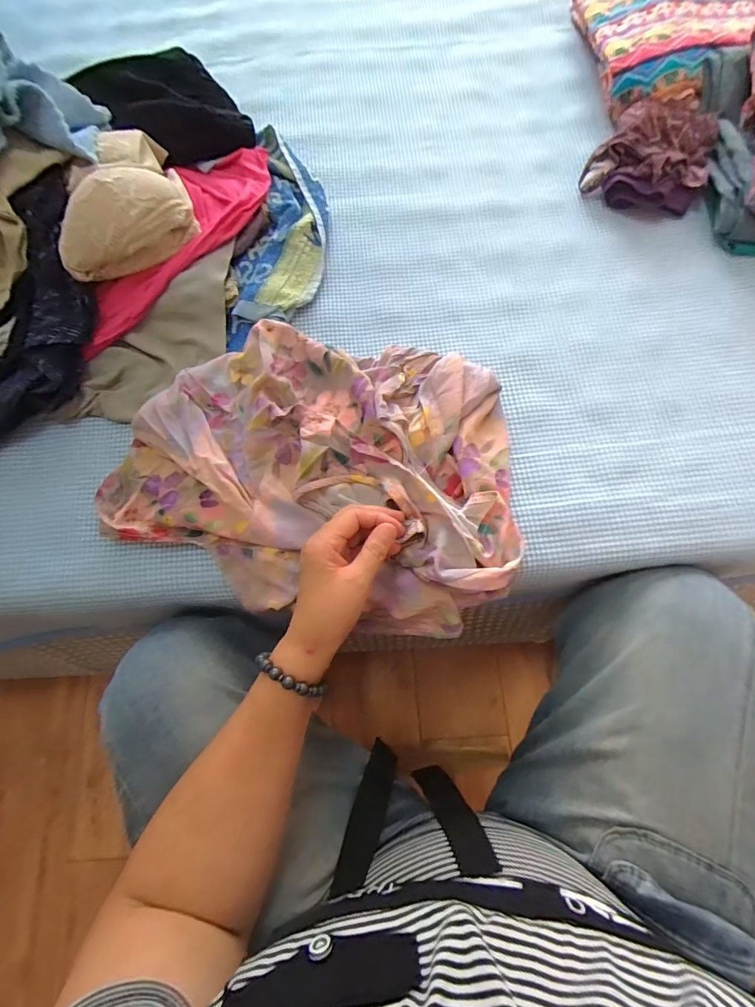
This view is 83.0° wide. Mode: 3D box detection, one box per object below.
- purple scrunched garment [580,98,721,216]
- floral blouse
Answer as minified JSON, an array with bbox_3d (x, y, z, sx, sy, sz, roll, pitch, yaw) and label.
[{"bbox_3d":[0.325,-0.404,0.500,0.125,0.052,0.137,34,79,9],"label":"purple scrunched garment"},{"bbox_3d":[-0.056,-0.027,0.418,0.364,0.091,0.266,4,72,1],"label":"floral blouse"}]

